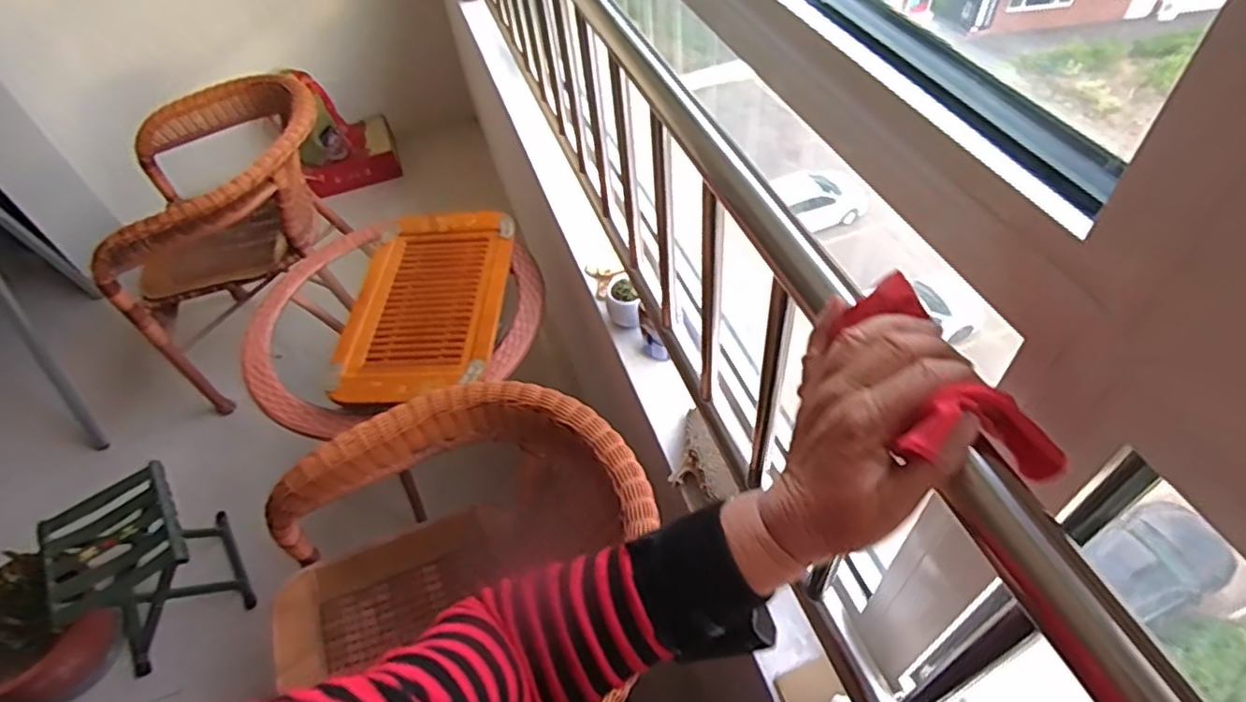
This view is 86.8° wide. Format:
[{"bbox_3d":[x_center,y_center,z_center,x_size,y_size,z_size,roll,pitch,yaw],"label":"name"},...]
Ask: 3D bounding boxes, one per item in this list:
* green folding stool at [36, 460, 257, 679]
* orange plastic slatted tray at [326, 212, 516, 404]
[{"bbox_3d":[-1.070,0.502,1.521,0.263,0.323,0.307,-30,55,-17],"label":"green folding stool"},{"bbox_3d":[-0.387,-0.104,1.298,0.305,0.047,0.489,-1,51,5],"label":"orange plastic slatted tray"}]

